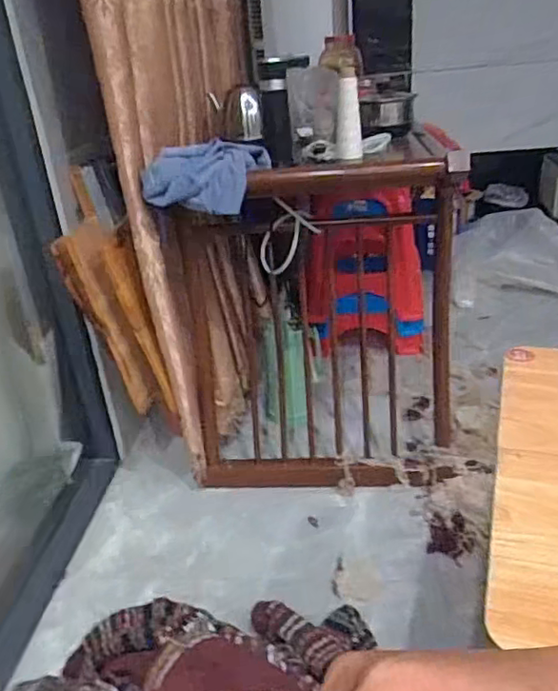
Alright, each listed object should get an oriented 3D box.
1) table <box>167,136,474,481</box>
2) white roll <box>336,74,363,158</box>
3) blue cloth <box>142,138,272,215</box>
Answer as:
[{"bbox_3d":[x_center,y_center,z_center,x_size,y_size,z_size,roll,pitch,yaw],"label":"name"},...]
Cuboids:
[{"bbox_3d":[0.099,-0.121,1.387,0.538,0.668,0.572,-1,28,8],"label":"table"},{"bbox_3d":[0.122,-0.395,1.043,0.043,0.130,0.046,-1,28,7],"label":"white roll"},{"bbox_3d":[-0.124,-0.295,1.047,0.215,0.103,0.122,-6,28,-2],"label":"blue cloth"}]

